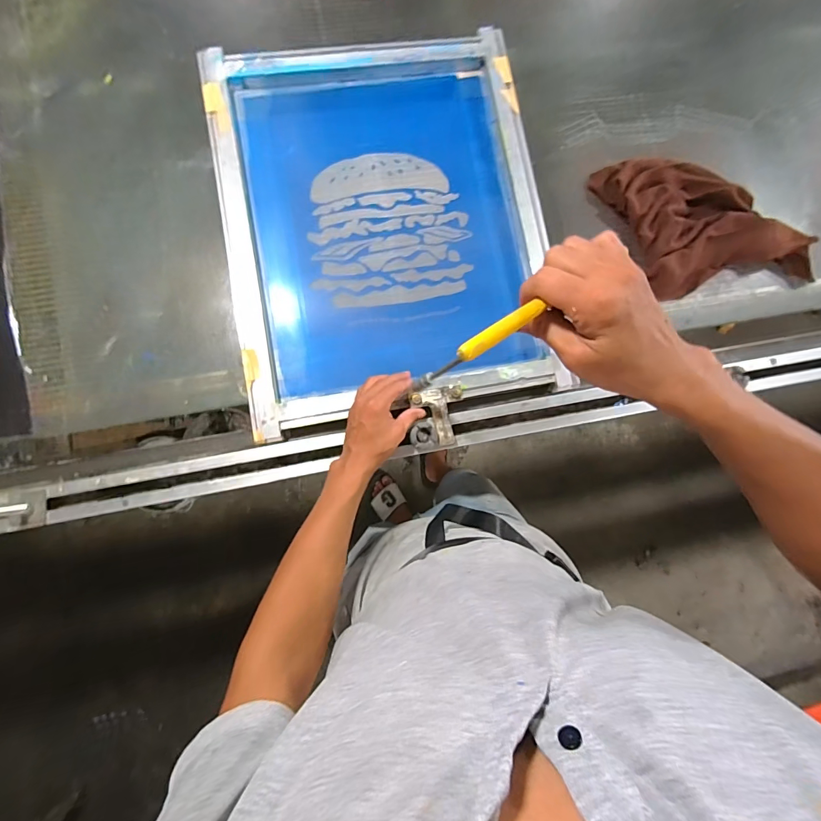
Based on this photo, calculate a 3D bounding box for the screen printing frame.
[{"bbox_3d":[-0.042,-0.296,0.656,0.491,0.054,0.596,-10,84,-5],"label":"screen printing frame"}]

